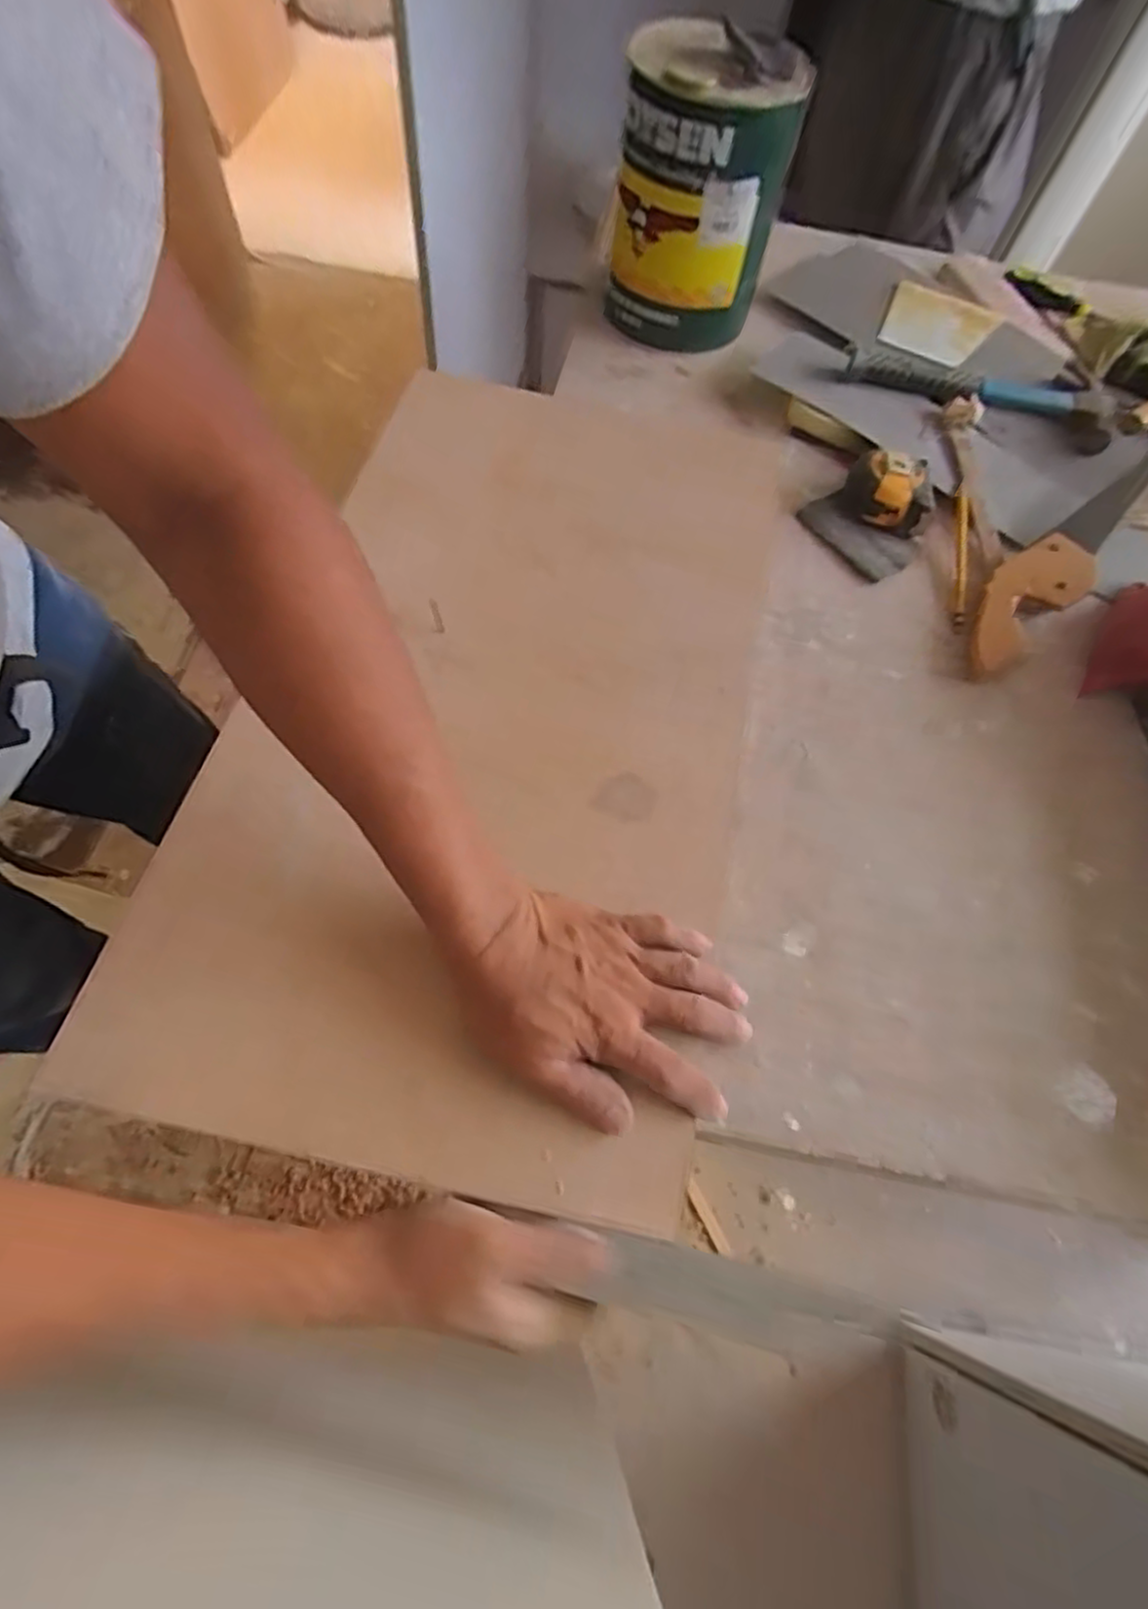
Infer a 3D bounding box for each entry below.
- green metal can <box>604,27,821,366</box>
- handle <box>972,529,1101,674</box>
[{"bbox_3d":[0.121,-0.594,0.683,0.153,0.203,0.131,19,64,5],"label":"green metal can"},{"bbox_3d":[0.388,-0.177,0.599,0.154,0.030,0.062,-38,73,-20],"label":"handle"}]

